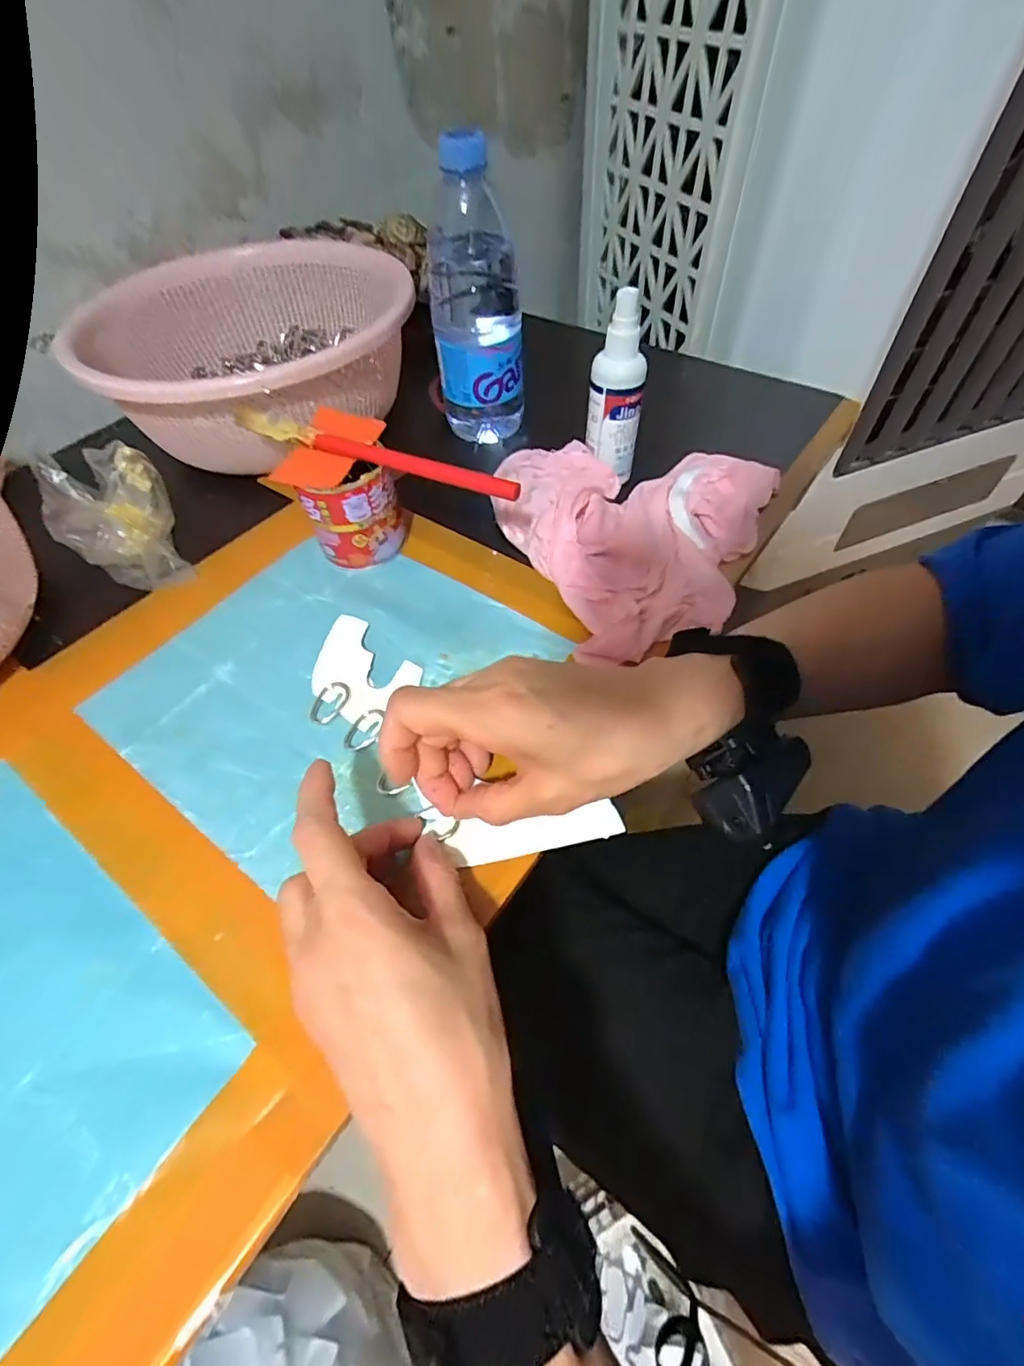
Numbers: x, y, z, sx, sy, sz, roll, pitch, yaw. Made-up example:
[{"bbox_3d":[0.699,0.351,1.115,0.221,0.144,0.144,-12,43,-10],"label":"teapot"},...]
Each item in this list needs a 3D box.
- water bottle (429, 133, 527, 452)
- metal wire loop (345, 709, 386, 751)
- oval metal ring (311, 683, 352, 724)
[{"bbox_3d":[-0.029,-0.304,0.438,0.071,0.190,0.072,-4,55,0],"label":"water bottle"},{"bbox_3d":[-0.087,0.027,0.319,0.020,0.007,0.025,3,55,5],"label":"metal wire loop"},{"bbox_3d":[-0.111,0.011,0.332,0.019,0.006,0.028,24,60,18],"label":"oval metal ring"}]

